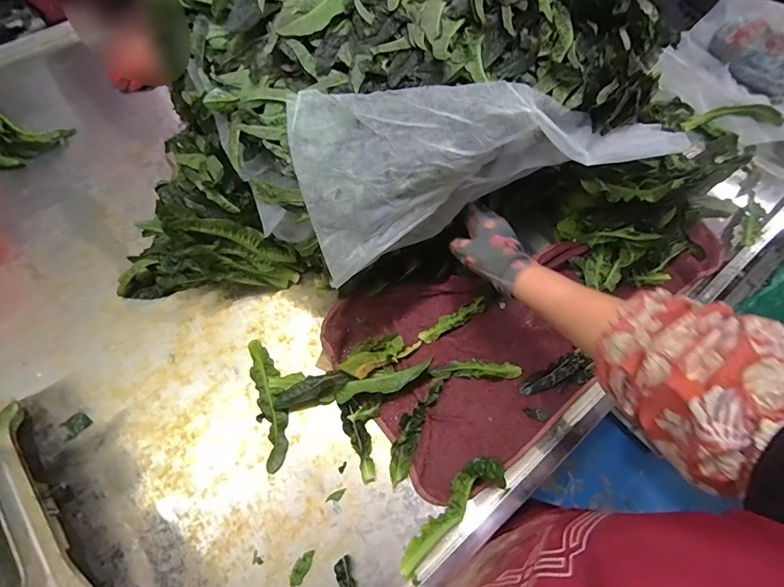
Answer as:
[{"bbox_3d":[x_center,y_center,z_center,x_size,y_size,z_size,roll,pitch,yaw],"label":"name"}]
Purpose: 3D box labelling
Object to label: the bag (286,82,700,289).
[{"bbox_3d":[0.113,-0.149,0.470,0.432,0.141,0.139,-15,70,-14],"label":"bag"}]

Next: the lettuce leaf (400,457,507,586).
[{"bbox_3d":[0.068,0.250,0.468,0.156,0.022,0.047,-38,73,-19],"label":"lettuce leaf"}]

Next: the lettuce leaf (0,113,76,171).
[{"bbox_3d":[-0.598,-0.241,0.640,0.144,0.033,0.096,12,65,2],"label":"lettuce leaf"}]

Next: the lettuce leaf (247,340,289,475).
[{"bbox_3d":[-0.154,0.133,0.512,0.033,0.010,0.163,-15,67,-10],"label":"lettuce leaf"}]

